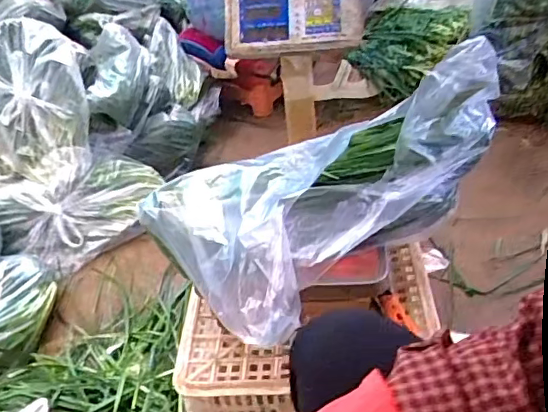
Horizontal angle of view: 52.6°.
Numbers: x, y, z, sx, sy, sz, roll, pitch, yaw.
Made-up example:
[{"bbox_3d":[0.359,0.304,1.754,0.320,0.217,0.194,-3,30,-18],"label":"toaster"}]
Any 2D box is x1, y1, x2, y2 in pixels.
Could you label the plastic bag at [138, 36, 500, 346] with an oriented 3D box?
[{"bbox_3d":[0.065,-0.053,0.752,0.417,0.266,0.273,-28,40,-25],"label":"plastic bag"}]

